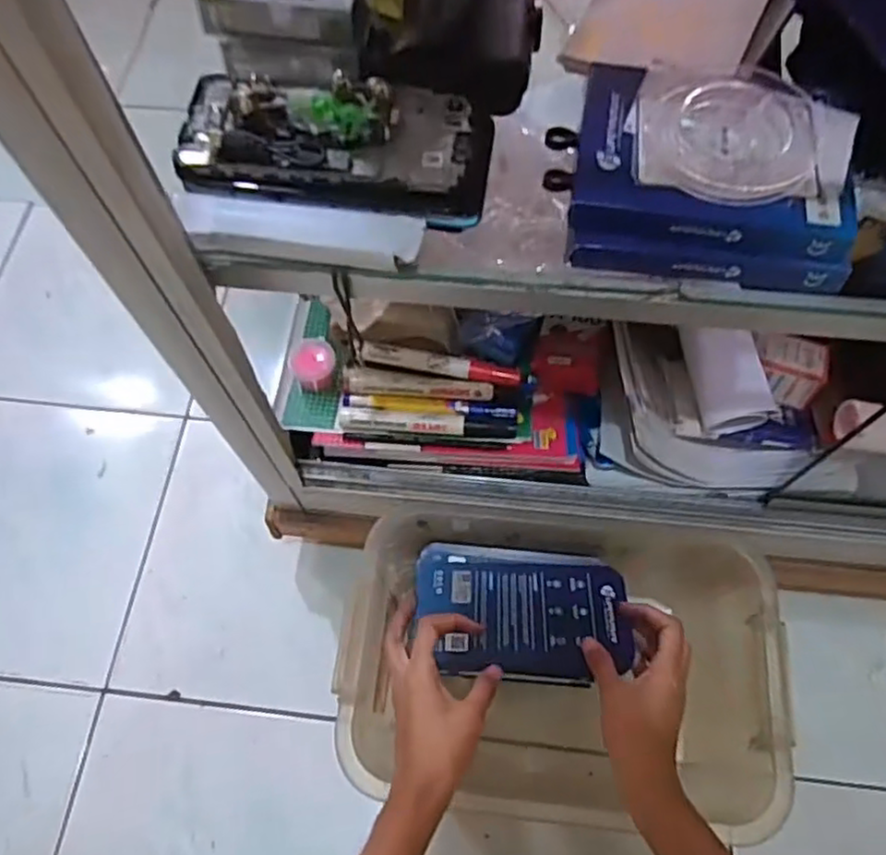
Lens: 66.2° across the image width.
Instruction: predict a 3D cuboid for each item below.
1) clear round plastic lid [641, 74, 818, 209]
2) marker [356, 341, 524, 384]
[{"bbox_3d":[0.142,-0.147,0.338,0.083,0.012,0.080,0,65,0],"label":"clear round plastic lid"},{"bbox_3d":[-0.002,-0.050,0.573,0.133,0.018,0.023,12,66,5],"label":"marker"}]

